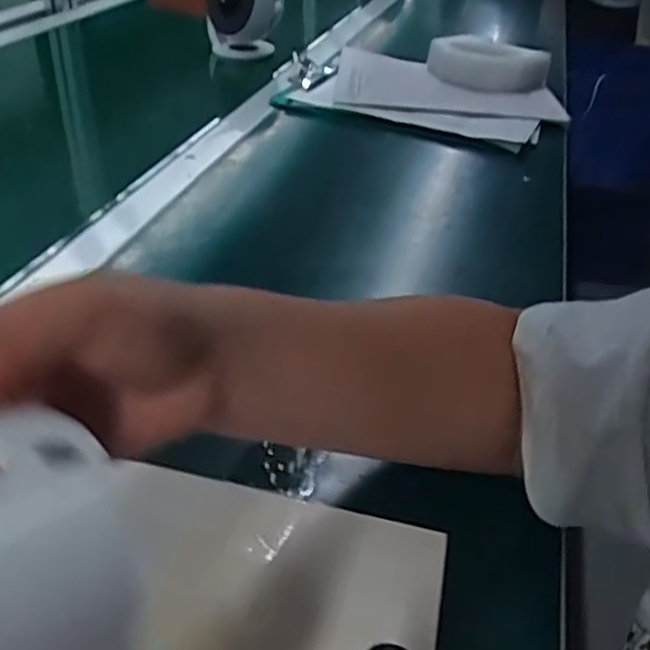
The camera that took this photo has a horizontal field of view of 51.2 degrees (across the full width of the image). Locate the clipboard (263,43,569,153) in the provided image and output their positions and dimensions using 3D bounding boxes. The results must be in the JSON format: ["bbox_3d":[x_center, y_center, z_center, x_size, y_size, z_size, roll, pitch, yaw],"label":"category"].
[{"bbox_3d":[0.120,-0.301,0.890,0.374,0.033,0.213,17,38,13],"label":"clipboard"}]

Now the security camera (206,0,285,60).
[{"bbox_3d":[-0.122,-0.494,1.037,0.103,0.133,0.087,-7,39,-17],"label":"security camera"}]

